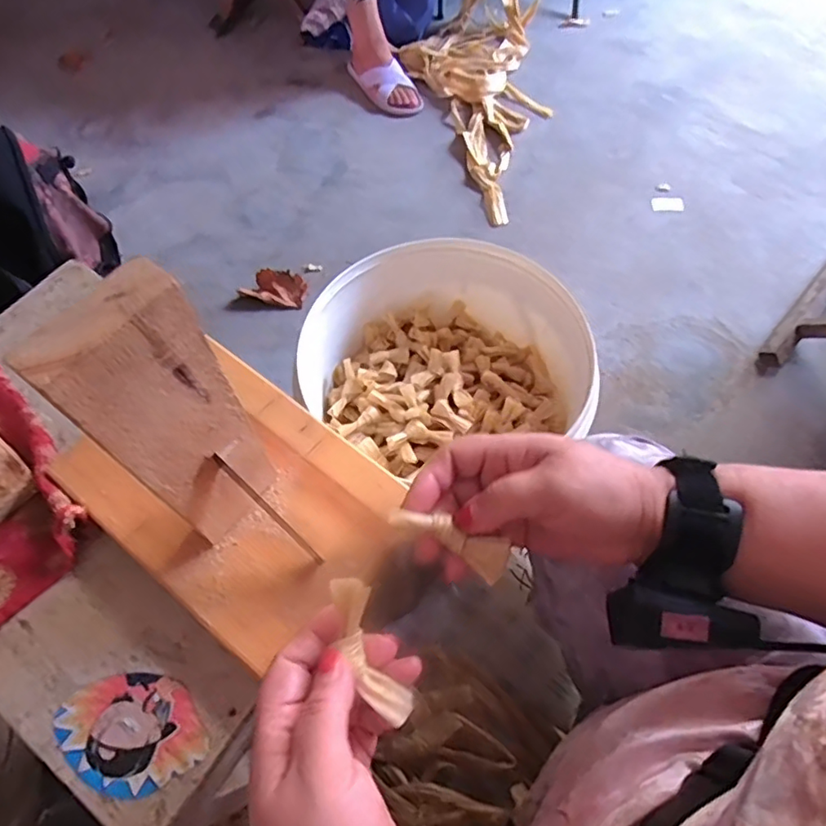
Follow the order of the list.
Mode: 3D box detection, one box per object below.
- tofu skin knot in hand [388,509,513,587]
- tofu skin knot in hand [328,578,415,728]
[{"bbox_3d":[0.020,0.069,0.313,0.068,0.010,0.019,28,70,5],"label":"tofu skin knot in hand"},{"bbox_3d":[-0.022,0.118,0.285,0.022,0.010,0.074,-24,84,-9],"label":"tofu skin knot in hand"}]

